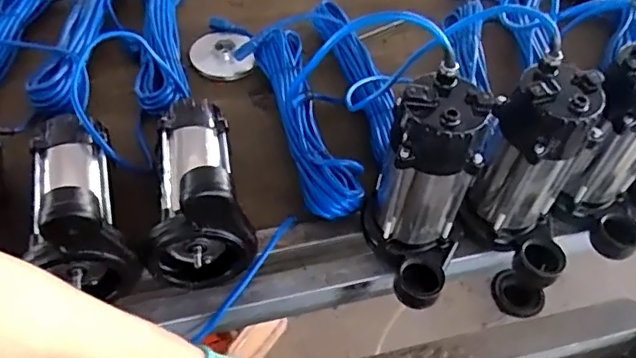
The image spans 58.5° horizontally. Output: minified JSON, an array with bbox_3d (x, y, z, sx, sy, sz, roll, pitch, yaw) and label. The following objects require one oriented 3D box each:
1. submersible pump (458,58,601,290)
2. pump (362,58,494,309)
[{"bbox_3d":[0.260,-0.013,0.653,0.137,0.222,0.140,23,53,14],"label":"submersible pump"},{"bbox_3d":[0.131,0.023,0.633,0.108,0.248,0.158,-8,52,-11],"label":"pump"}]

